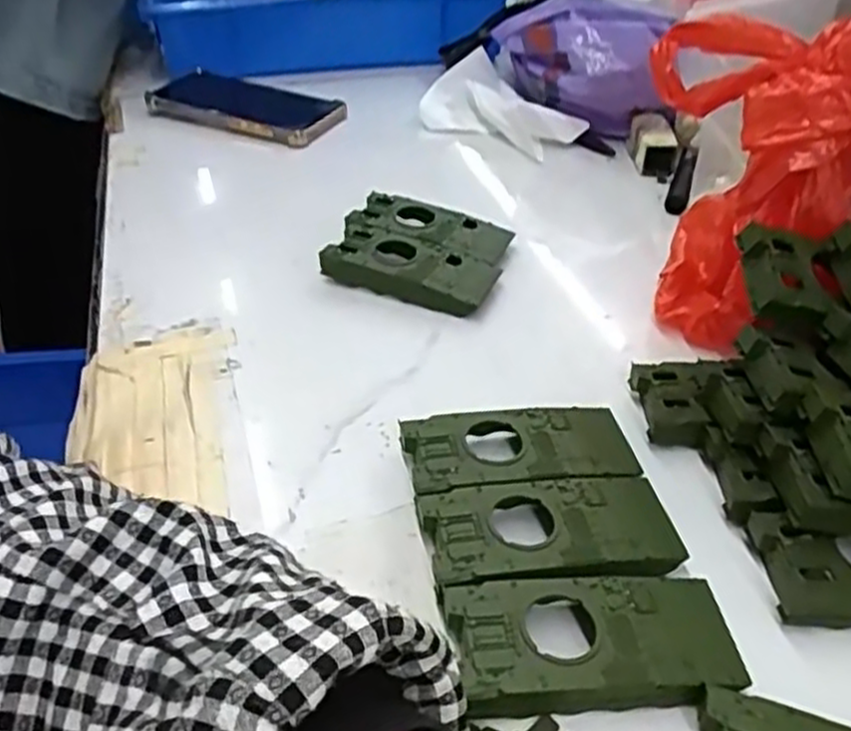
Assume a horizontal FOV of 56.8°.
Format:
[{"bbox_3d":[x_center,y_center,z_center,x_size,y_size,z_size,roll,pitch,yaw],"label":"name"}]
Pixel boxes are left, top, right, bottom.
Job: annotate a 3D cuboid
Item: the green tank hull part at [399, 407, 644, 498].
[{"bbox_3d":[0.043,0.040,0.362,0.103,0.019,0.045,-6,39,-9],"label":"green tank hull part"}]

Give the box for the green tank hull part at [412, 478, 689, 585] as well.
[{"bbox_3d":[0.052,0.070,0.326,0.104,0.018,0.050,-6,39,-10],"label":"green tank hull part"}]

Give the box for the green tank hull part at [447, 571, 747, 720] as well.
[{"bbox_3d":[0.062,0.101,0.288,0.103,0.019,0.048,-4,39,-7],"label":"green tank hull part"}]

